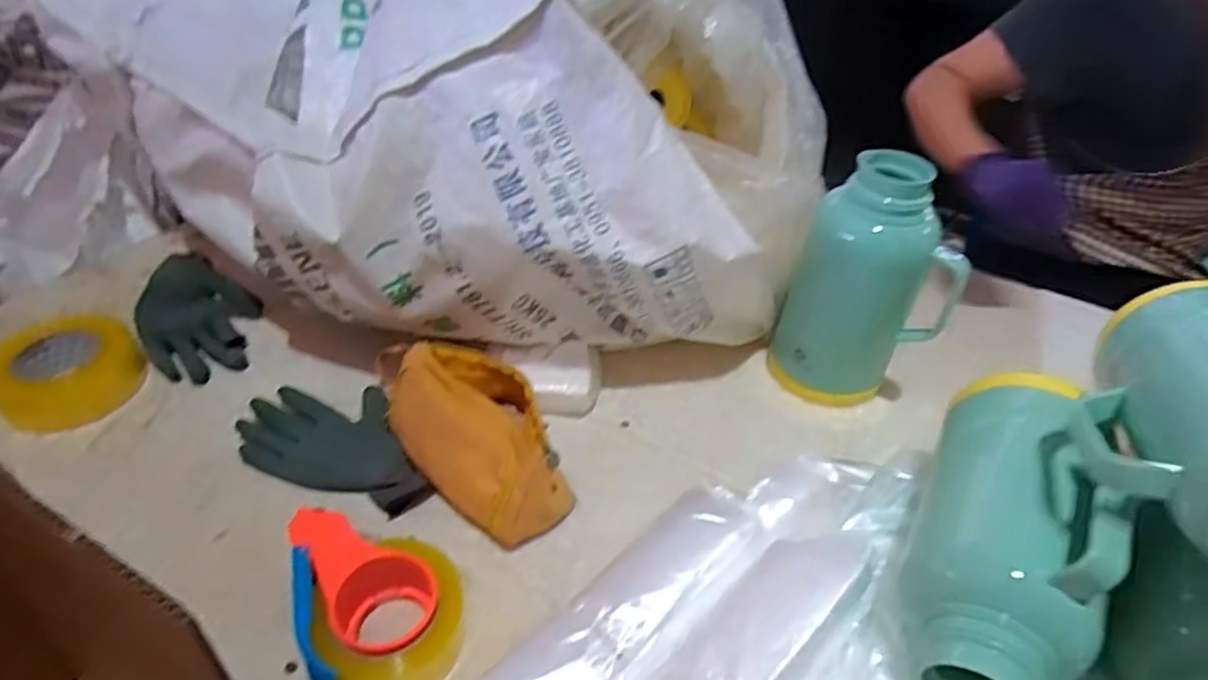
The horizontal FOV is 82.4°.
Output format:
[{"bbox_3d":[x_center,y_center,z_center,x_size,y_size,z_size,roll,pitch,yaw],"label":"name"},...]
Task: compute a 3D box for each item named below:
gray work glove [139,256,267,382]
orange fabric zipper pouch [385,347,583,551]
[{"bbox_3d":[-0.472,-0.024,0.809,0.116,0.079,0.161,-15,43,-21],"label":"gray work glove"},{"bbox_3d":[-0.121,0.091,0.656,0.113,0.092,0.192,-23,47,-28],"label":"orange fabric zipper pouch"}]

